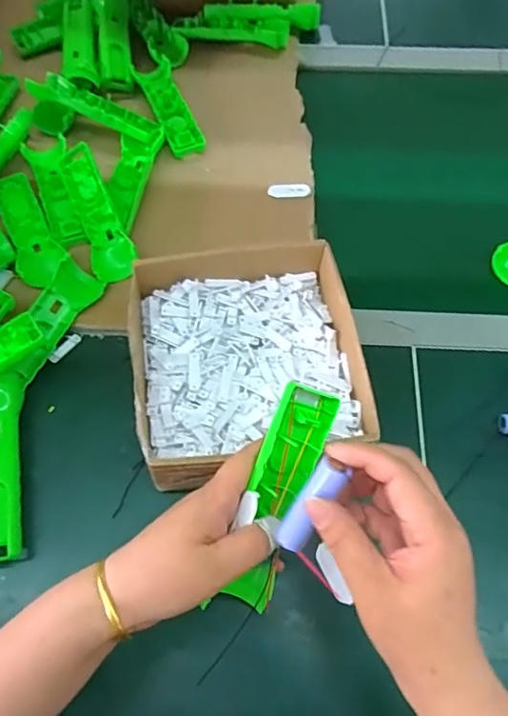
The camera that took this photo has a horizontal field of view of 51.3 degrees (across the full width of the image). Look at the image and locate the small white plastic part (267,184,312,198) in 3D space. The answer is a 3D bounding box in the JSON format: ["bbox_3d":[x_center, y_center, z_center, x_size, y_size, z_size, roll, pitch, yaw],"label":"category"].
[{"bbox_3d":[0.043,-0.200,0.630,0.051,0.004,0.020,-5,65,-1],"label":"small white plastic part"}]

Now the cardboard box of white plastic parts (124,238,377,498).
[{"bbox_3d":[-0.008,-0.002,0.495,0.198,0.065,0.215,-10,64,-5],"label":"cardboard box of white plastic parts"}]

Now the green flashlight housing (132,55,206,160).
[{"bbox_3d":[-0.109,-0.325,0.689,0.048,0.017,0.154,-22,66,-9],"label":"green flashlight housing"}]

